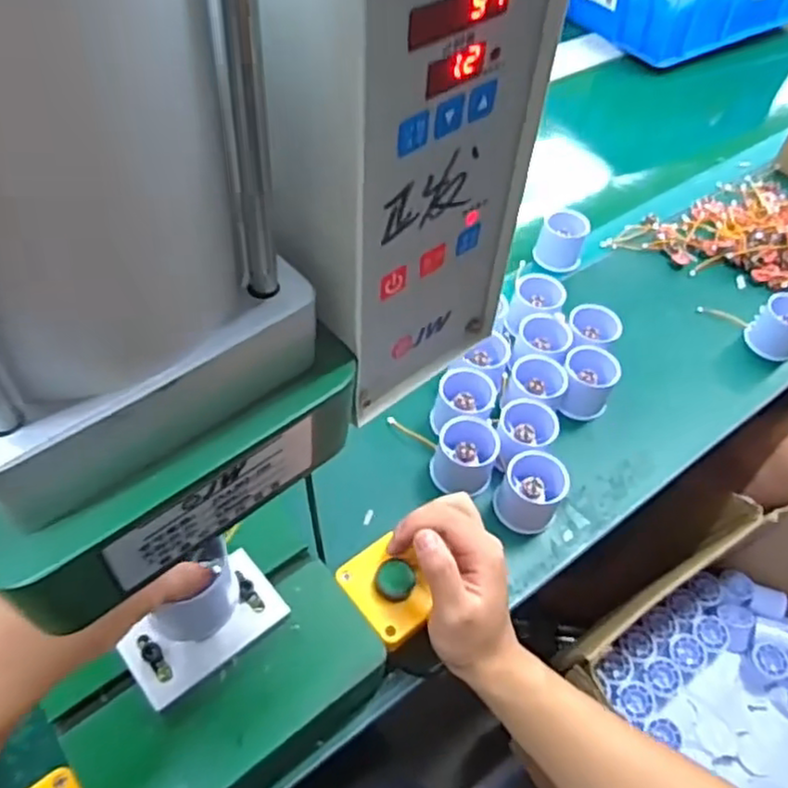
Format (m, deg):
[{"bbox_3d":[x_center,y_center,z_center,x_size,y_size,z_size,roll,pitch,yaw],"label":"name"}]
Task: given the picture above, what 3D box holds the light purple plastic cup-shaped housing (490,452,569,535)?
[{"bbox_3d":[0.121,0.086,0.616,0.053,0.057,0.053,3,51,-3],"label":"light purple plastic cup-shaped housing"}]

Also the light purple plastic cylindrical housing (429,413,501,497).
[{"bbox_3d":[0.065,0.055,0.630,0.054,0.041,0.058,3,51,-3],"label":"light purple plastic cylindrical housing"}]

